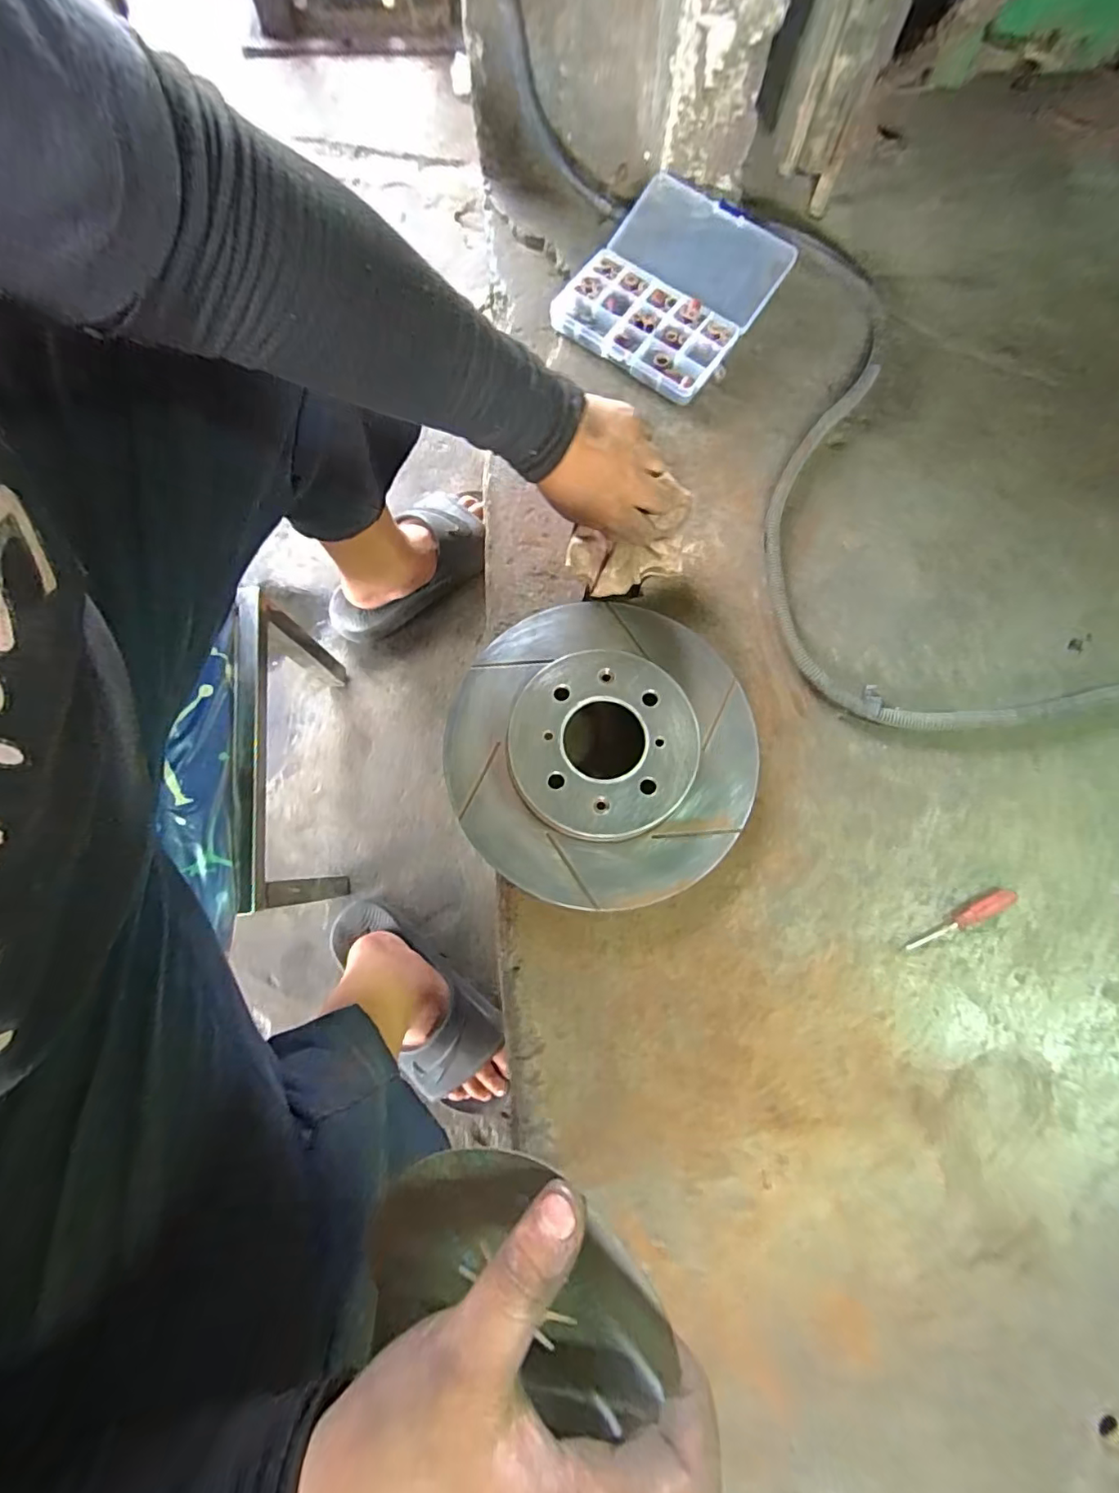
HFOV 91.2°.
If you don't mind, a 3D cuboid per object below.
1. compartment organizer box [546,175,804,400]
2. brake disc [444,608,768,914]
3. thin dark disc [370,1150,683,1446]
[{"bbox_3d":[0.116,-0.470,0.562,0.175,0.030,0.206,36,80,7],"label":"compartment organizer box"},{"bbox_3d":[0.035,0.002,0.451,0.244,0.046,0.243,0,78,0],"label":"brake disc"},{"bbox_3d":[-0.016,0.189,0.193,0.109,0.008,0.098,8,99,14],"label":"thin dark disc"}]

